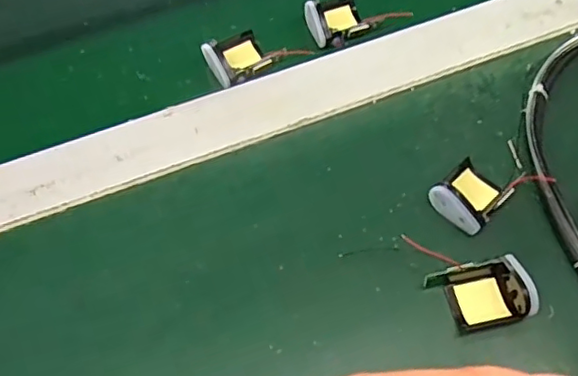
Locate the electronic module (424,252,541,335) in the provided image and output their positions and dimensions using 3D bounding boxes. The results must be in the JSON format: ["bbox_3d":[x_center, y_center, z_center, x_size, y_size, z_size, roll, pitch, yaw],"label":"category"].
[{"bbox_3d":[0.107,0.059,0.330,0.050,0.021,0.034,-8,64,-5],"label":"electronic module"}]

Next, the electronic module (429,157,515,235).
[{"bbox_3d":[0.111,0.003,0.361,0.043,0.022,0.038,-41,71,-18],"label":"electronic module"}]

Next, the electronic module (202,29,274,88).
[{"bbox_3d":[-0.038,-0.098,0.431,0.043,0.021,0.036,-30,68,-14],"label":"electronic module"}]

